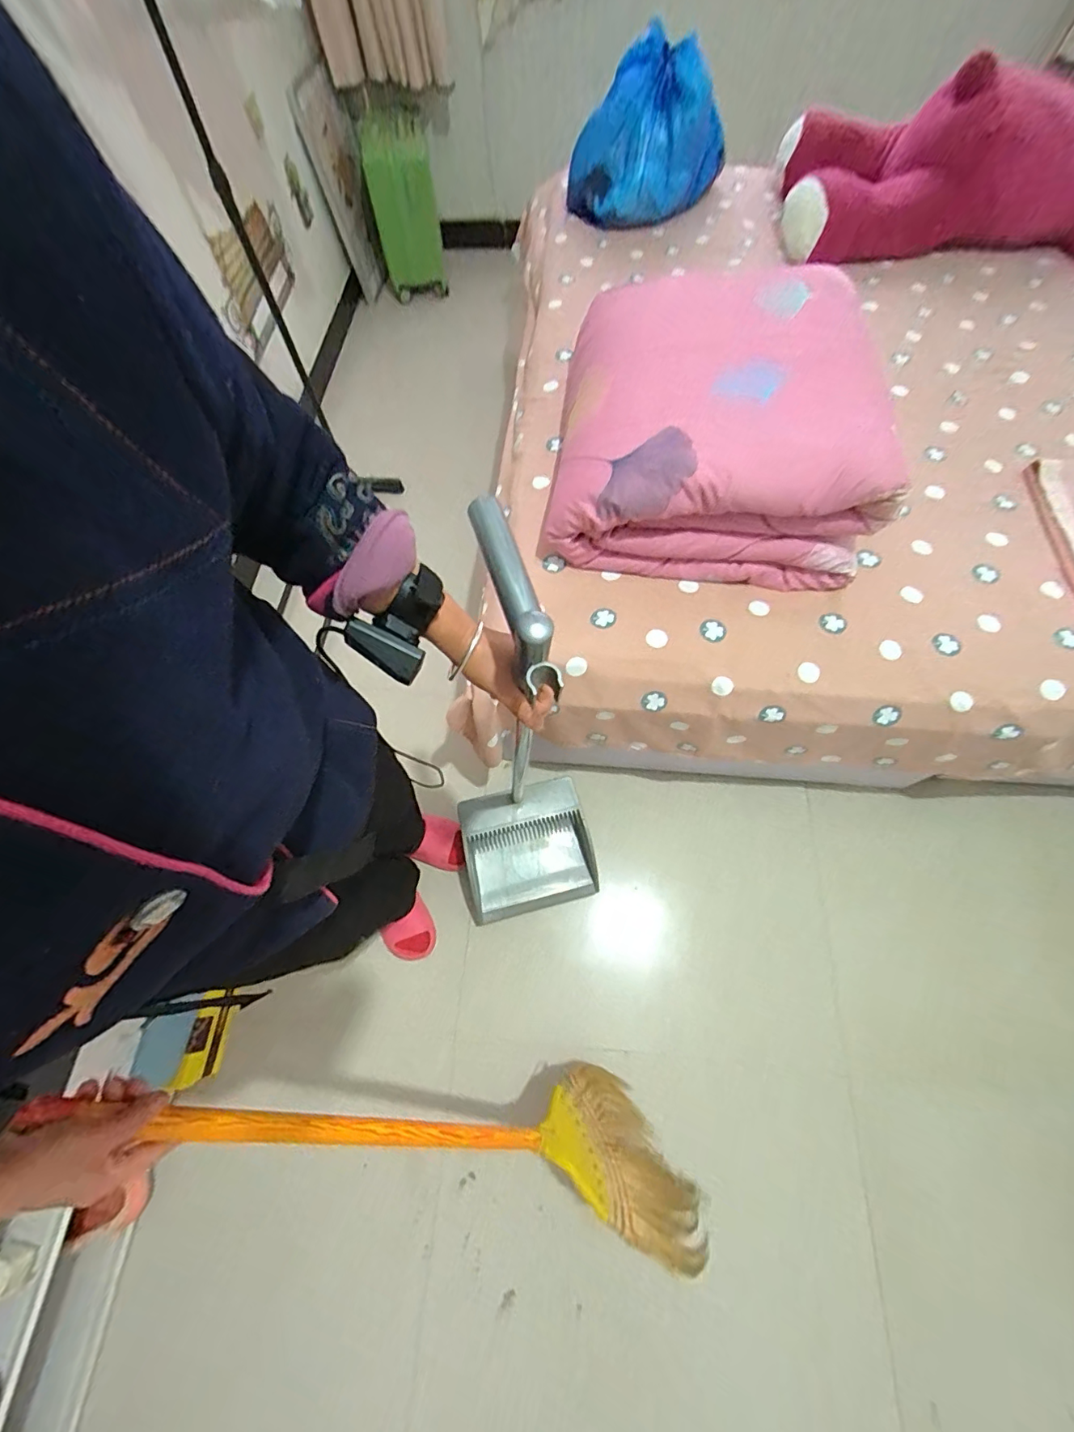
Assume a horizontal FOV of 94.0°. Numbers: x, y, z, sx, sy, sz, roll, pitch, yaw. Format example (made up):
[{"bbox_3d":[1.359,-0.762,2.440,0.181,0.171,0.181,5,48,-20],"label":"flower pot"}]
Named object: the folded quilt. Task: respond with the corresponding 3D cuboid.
[{"bbox_3d":[0.309,-0.546,0.918,0.515,0.244,0.568,5,66,4],"label":"folded quilt"}]

